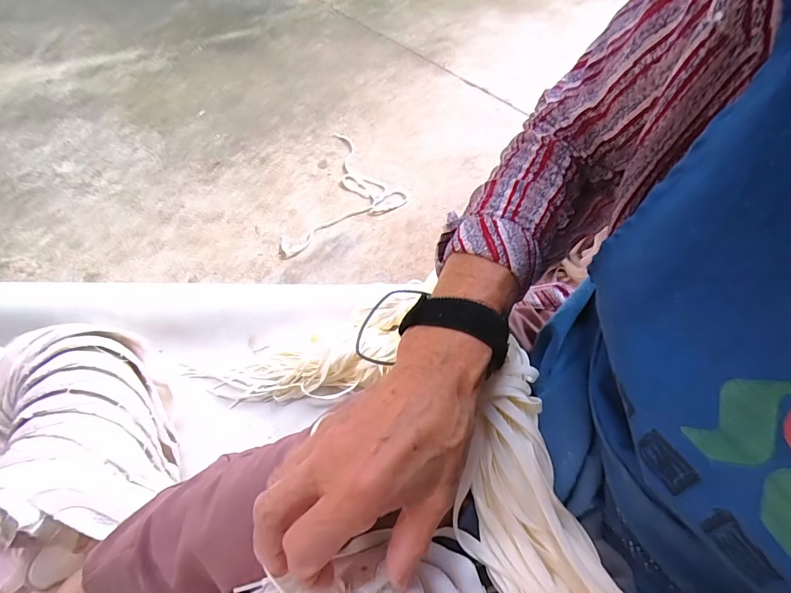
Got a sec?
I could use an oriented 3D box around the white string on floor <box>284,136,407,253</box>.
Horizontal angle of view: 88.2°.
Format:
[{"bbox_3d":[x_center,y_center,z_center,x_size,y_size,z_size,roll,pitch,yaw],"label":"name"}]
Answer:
[{"bbox_3d":[-0.190,-0.281,1.020,0.330,0.007,0.366,-24,62,-23],"label":"white string on floor"}]

